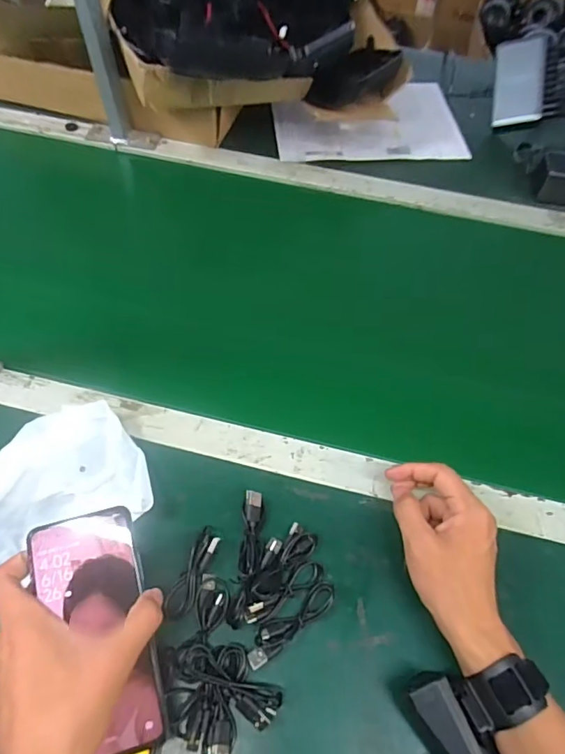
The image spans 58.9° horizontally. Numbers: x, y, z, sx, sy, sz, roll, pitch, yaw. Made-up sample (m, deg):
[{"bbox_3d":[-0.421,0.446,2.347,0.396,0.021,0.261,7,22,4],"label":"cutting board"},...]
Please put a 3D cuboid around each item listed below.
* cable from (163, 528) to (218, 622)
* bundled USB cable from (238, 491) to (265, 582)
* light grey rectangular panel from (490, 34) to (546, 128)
[{"bbox_3d":[-0.075,0.165,0.424,0.023,0.020,0.077,23,61,10],"label":"cable"},{"bbox_3d":[-0.027,0.140,0.445,0.020,0.020,0.077,4,59,-1],"label":"bundled USB cable"},{"bbox_3d":[0.370,-0.462,0.783,0.011,0.077,0.132,-1,96,-43],"label":"light grey rectangular panel"}]

